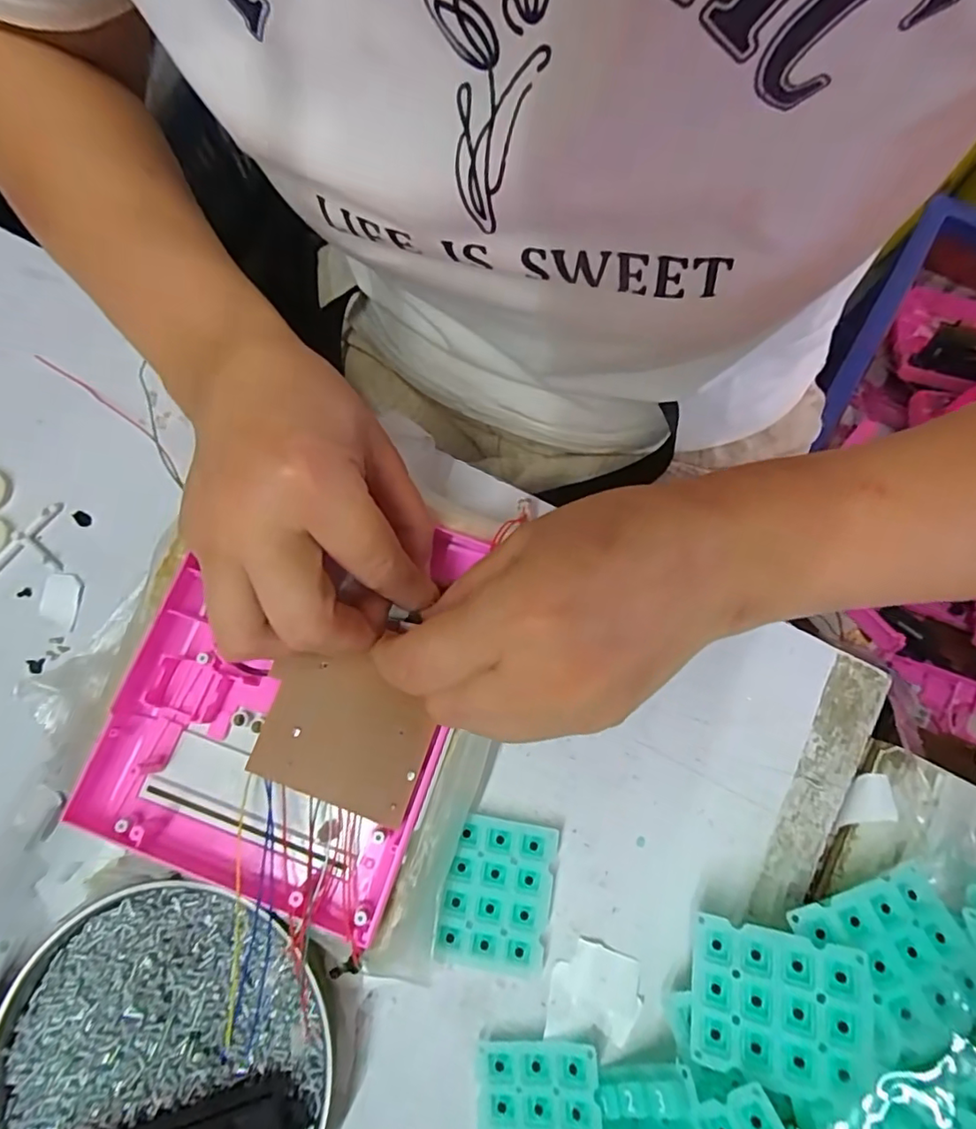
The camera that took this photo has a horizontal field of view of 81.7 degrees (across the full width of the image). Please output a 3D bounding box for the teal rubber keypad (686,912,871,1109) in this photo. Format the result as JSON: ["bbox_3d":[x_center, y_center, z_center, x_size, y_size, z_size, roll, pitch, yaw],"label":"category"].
[{"bbox_3d":[0.107,0.164,0.210,0.059,0.004,0.048,0,69,25],"label":"teal rubber keypad"}]

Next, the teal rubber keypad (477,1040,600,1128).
[{"bbox_3d":[0.020,0.224,0.223,0.049,0.004,0.058,-7,71,17],"label":"teal rubber keypad"}]

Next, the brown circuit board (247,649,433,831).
[{"bbox_3d":[-0.059,0.068,0.232,0.068,0.004,0.056,18,78,6],"label":"brown circuit board"}]

